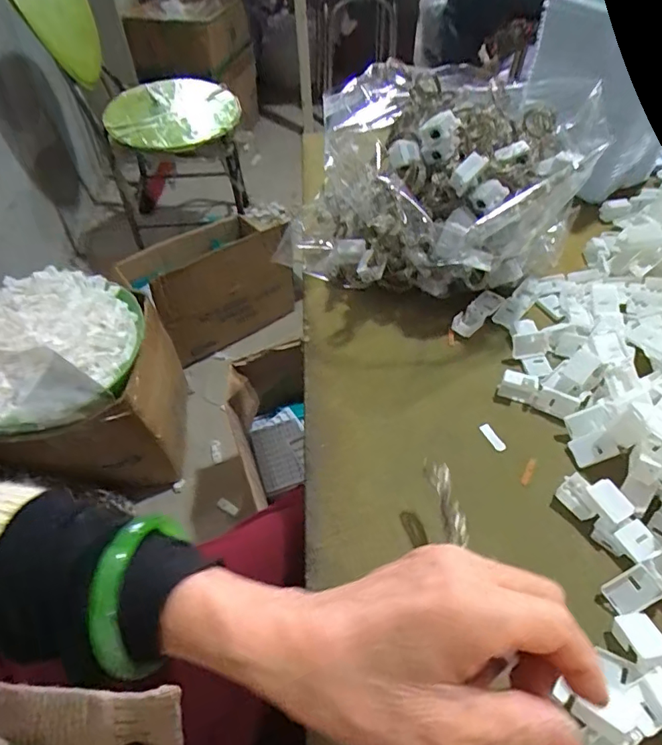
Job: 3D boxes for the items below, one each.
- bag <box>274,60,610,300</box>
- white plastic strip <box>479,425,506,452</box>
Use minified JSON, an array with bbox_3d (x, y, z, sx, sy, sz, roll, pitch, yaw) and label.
[{"bbox_3d":[0.093,-0.160,0.430,0.213,0.140,0.182,29,58,22],"label":"bag"},{"bbox_3d":[0.114,0.046,0.354,0.008,0.004,0.023,-22,54,-15],"label":"white plastic strip"}]

